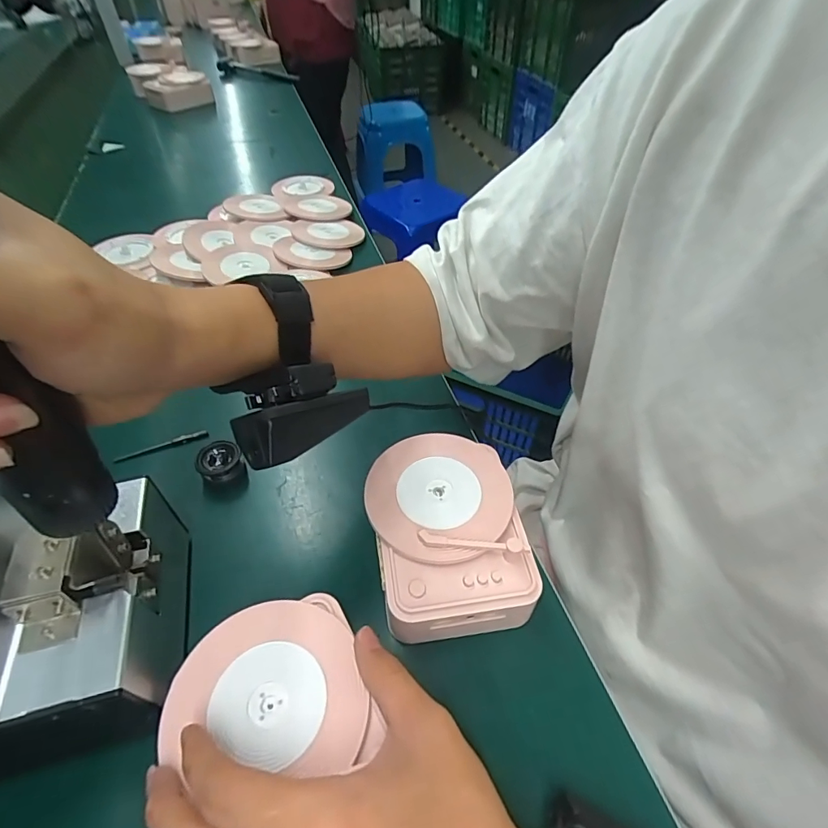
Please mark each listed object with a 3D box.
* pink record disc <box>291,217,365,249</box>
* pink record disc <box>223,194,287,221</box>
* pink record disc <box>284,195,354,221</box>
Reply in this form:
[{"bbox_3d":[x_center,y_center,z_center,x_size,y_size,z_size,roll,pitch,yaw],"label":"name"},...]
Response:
[{"bbox_3d":[-0.122,-0.261,0.655,0.097,0.007,0.089,0,48,0],"label":"pink record disc"},{"bbox_3d":[-0.239,-0.311,0.687,0.080,0.020,0.078,0,48,0],"label":"pink record disc"},{"bbox_3d":[-0.149,-0.323,0.710,0.095,0.008,0.100,0,48,0],"label":"pink record disc"}]

